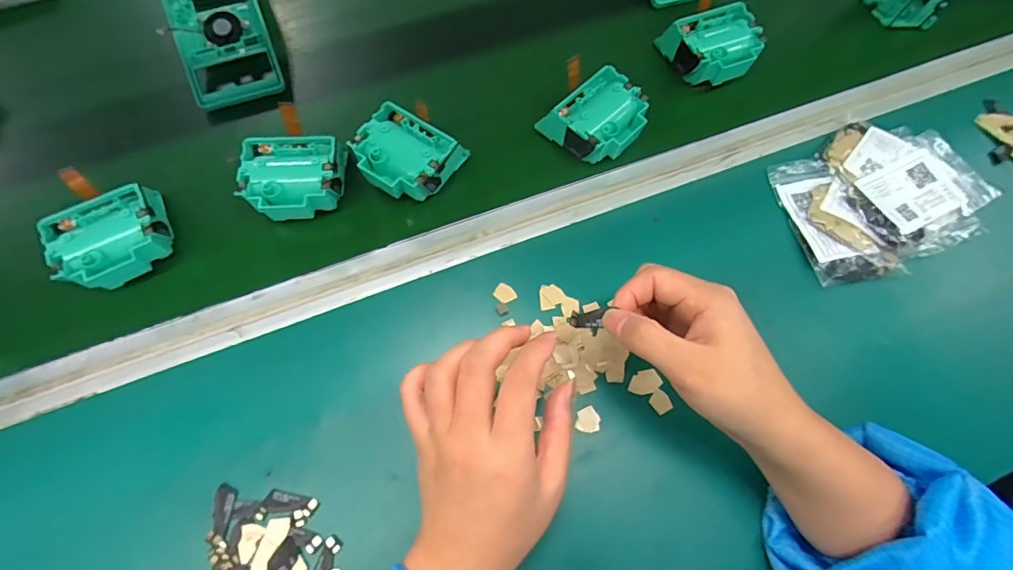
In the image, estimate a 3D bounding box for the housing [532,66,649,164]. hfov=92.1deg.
[{"bbox_3d":[0.080,-0.147,0.434,0.076,0.038,0.077,-40,76,-16],"label":"housing"}]

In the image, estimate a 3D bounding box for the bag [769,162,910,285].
[{"bbox_3d":[0.282,-0.059,0.420,0.070,0.014,0.114,-15,70,0],"label":"bag"}]

